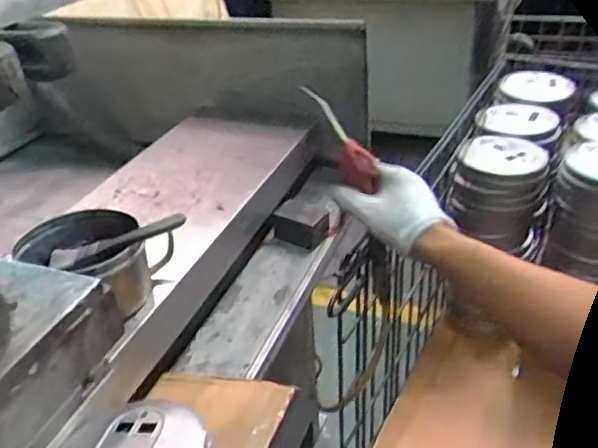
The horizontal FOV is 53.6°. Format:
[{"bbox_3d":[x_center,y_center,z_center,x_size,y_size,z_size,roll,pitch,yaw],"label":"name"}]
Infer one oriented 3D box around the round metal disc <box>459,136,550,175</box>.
[{"bbox_3d":[0.307,-0.106,0.893,0.120,0.010,0.105,-7,37,-3],"label":"round metal disc"}]

